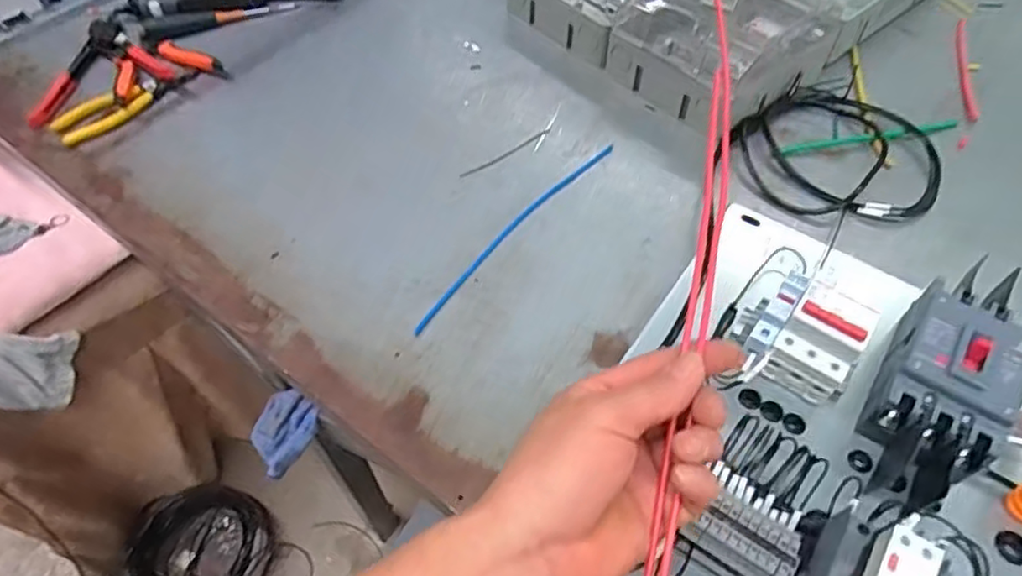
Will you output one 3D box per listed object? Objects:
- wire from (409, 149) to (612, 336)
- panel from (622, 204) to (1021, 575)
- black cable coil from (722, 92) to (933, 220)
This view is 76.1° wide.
[{"bbox_3d":[0.006,-0.059,0.631,0.021,0.004,0.296,31,59,25],"label":"wire"},{"bbox_3d":[0.240,0.101,0.435,0.325,0.140,0.406,25,58,17],"label":"panel"},{"bbox_3d":[0.340,-0.136,0.679,0.193,0.016,0.185,0,55,0],"label":"black cable coil"}]

